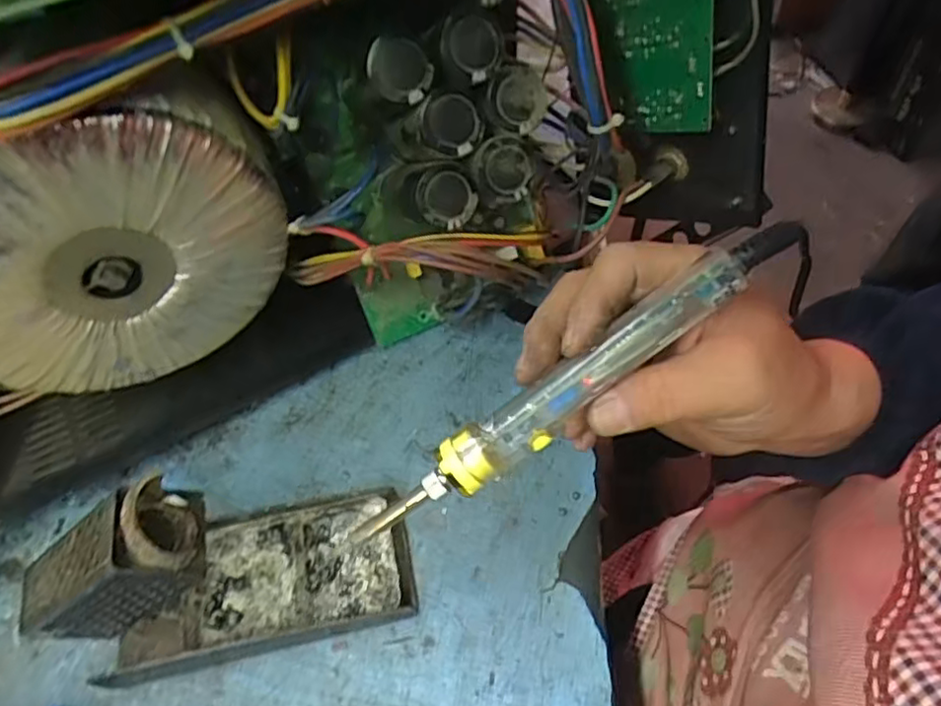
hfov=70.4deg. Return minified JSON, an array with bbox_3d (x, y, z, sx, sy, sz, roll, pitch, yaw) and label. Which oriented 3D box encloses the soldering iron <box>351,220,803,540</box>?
[{"bbox_3d":[0.040,0.015,0.281,0.218,0.016,0.022,-37,61,8],"label":"soldering iron"}]

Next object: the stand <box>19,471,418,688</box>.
[{"bbox_3d":[-0.118,0.092,0.310,0.174,0.118,0.066,-13,56,-2],"label":"stand"}]

